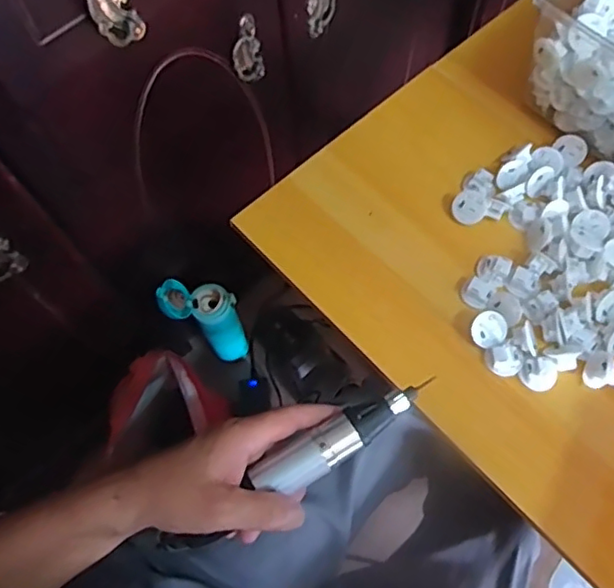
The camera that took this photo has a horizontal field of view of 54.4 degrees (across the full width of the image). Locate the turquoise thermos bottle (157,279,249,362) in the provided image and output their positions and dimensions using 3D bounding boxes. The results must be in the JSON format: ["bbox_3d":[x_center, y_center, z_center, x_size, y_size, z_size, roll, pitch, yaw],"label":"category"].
[{"bbox_3d":[-0.160,0.043,0.977,0.100,0.223,0.072,11,67,7],"label":"turquoise thermos bottle"}]

